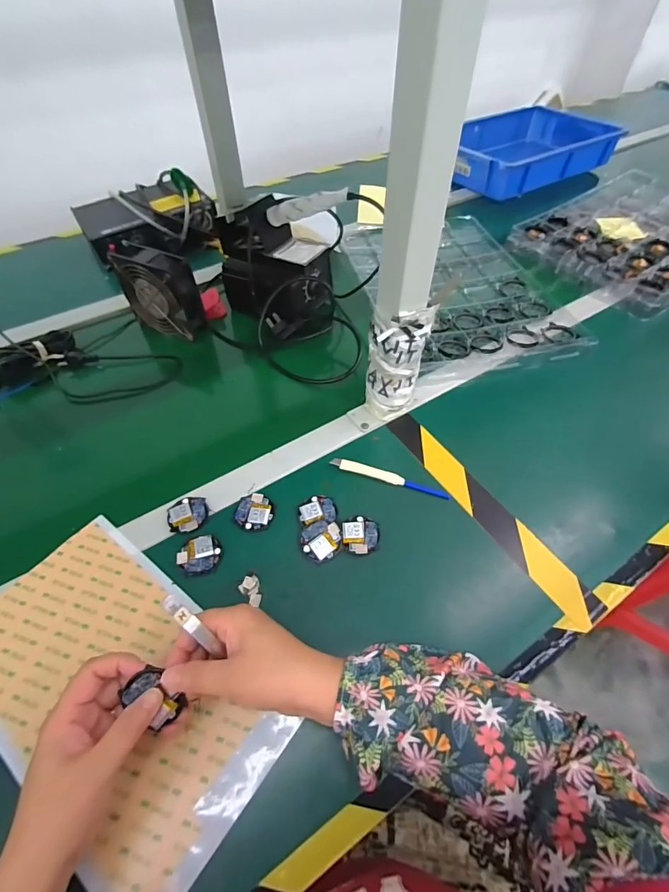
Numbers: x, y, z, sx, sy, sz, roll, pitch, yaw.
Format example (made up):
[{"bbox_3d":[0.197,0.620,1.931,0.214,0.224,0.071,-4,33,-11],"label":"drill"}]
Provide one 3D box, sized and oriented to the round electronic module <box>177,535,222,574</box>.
[{"bbox_3d":[-0.137,0.112,0.408,0.041,0.005,0.039,-1,53,1],"label":"round electronic module"}]

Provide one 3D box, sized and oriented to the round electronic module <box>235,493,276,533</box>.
[{"bbox_3d":[-0.087,0.073,0.438,0.041,0.006,0.043,-1,53,1],"label":"round electronic module"}]

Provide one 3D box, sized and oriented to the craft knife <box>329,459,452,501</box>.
[{"bbox_3d":[0.064,0.036,0.469,0.139,0.005,0.016,13,55,11],"label":"craft knife"}]

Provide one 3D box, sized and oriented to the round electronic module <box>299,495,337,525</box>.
[{"bbox_3d":[-0.018,0.069,0.435,0.039,0.009,0.035,-1,53,1],"label":"round electronic module"}]

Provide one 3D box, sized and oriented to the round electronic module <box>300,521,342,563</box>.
[{"bbox_3d":[-0.014,0.098,0.415,0.041,0.011,0.039,-1,53,1],"label":"round electronic module"}]

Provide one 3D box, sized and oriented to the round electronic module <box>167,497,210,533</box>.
[{"bbox_3d":[-0.160,0.075,0.436,0.041,0.006,0.041,-1,53,1],"label":"round electronic module"}]

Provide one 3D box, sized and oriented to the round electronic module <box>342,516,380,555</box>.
[{"bbox_3d":[0.028,0.094,0.422,0.039,0.005,0.041,-1,53,1],"label":"round electronic module"}]

